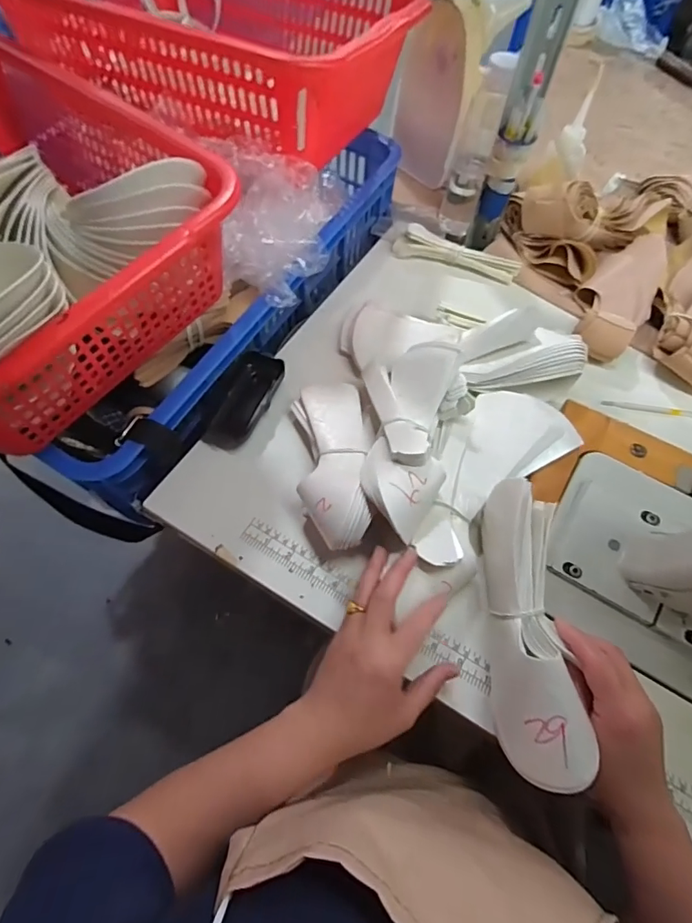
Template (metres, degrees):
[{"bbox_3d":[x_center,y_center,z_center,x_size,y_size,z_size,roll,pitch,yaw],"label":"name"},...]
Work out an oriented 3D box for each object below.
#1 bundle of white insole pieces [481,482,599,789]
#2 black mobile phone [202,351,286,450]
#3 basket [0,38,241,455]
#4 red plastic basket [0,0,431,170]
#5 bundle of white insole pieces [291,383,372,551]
[{"bbox_3d":[0.147,0.125,0.371,0.058,0.065,0.219,3,62,-1],"label":"bundle of white insole pieces"},{"bbox_3d":[-0.108,-0.066,0.506,0.048,0.023,0.112,19,65,7],"label":"black mobile phone"},{"bbox_3d":[-0.323,-0.217,0.415,0.403,0.123,0.340,34,68,14],"label":"basket"},{"bbox_3d":[-0.144,-0.505,0.557,0.418,0.134,0.352,24,66,10],"label":"red plastic basket"},{"bbox_3d":[-0.012,-0.004,0.458,0.068,0.060,0.182,-5,64,-4],"label":"bundle of white insole pieces"}]

